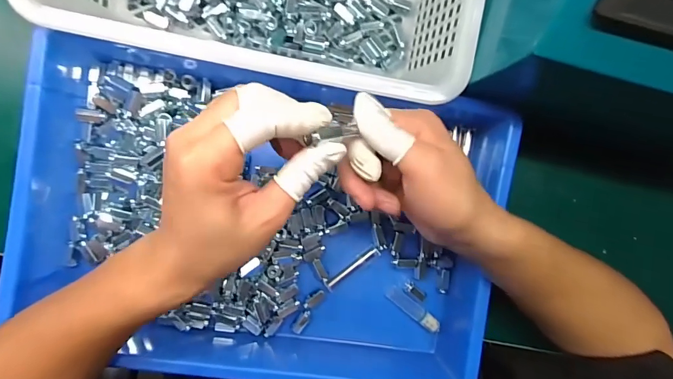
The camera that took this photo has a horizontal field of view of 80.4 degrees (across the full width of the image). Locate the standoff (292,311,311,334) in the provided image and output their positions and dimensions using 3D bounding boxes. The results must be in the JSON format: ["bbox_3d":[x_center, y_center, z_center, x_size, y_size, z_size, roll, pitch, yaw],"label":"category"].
[{"bbox_3d":[-0.031,0.120,0.363,0.010,0.006,0.022,26,91,-7],"label":"standoff"}]

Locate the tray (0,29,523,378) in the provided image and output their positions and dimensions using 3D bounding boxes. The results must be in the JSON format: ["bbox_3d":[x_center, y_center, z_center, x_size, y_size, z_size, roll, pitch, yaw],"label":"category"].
[{"bbox_3d":[-0.048,0.032,0.332,0.375,0.058,0.258,7,93,-7],"label":"tray"}]

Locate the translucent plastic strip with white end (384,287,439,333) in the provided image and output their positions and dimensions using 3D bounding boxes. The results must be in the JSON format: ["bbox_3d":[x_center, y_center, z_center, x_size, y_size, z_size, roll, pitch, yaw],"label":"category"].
[{"bbox_3d":[0.073,0.114,0.373,0.059,0.011,0.013,38,89,-7],"label":"translucent plastic strip with white end"}]

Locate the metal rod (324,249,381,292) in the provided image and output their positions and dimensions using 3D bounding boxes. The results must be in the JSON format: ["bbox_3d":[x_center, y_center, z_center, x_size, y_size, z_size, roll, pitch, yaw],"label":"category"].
[{"bbox_3d":[0.014,0.072,0.365,0.058,0.004,0.009,-36,97,-2],"label":"metal rod"}]

